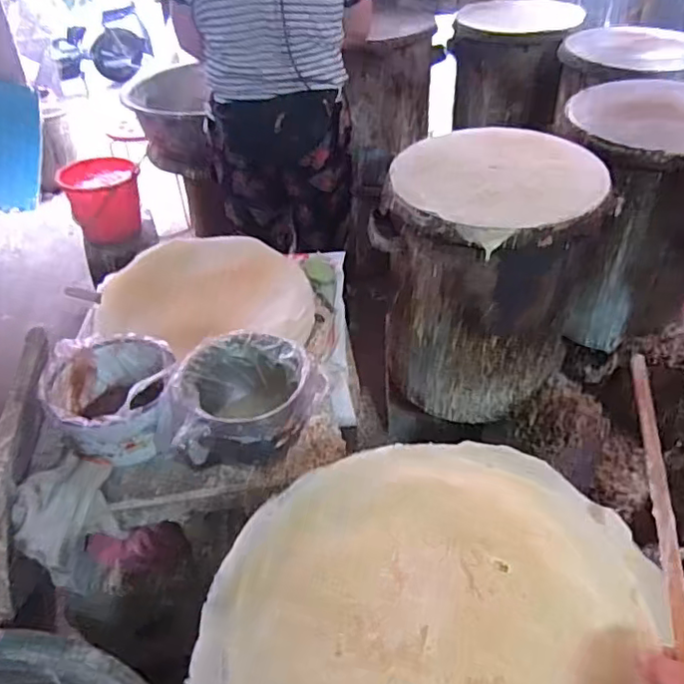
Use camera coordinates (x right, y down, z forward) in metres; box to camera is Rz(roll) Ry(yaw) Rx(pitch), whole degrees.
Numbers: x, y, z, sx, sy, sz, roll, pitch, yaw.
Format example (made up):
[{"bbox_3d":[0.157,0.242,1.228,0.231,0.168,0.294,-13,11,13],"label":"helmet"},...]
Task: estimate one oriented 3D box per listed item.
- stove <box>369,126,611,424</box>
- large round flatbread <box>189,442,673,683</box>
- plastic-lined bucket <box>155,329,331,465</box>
[{"bbox_3d":[0.286,-0.130,1.231,0.371,0.465,0.356,25,49,27],"label":"stove"},{"bbox_3d":[0.071,0.233,0.516,0.347,0.018,0.385,18,46,22],"label":"large round flatbread"},{"bbox_3d":[-0.119,0.075,0.719,0.147,0.101,0.182,26,50,28],"label":"plastic-lined bucket"}]

